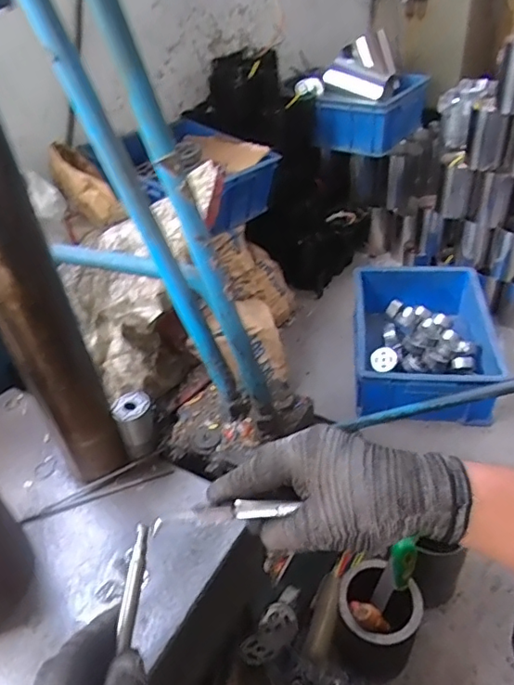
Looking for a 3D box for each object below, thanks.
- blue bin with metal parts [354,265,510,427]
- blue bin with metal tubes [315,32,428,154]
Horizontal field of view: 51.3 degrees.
[{"bbox_3d":[0.383,-0.008,1.249,0.306,0.140,0.419,1,41,10],"label":"blue bin with metal parts"},{"bbox_3d":[0.335,-0.711,1.534,0.216,0.224,0.295,24,49,32],"label":"blue bin with metal tubes"}]

